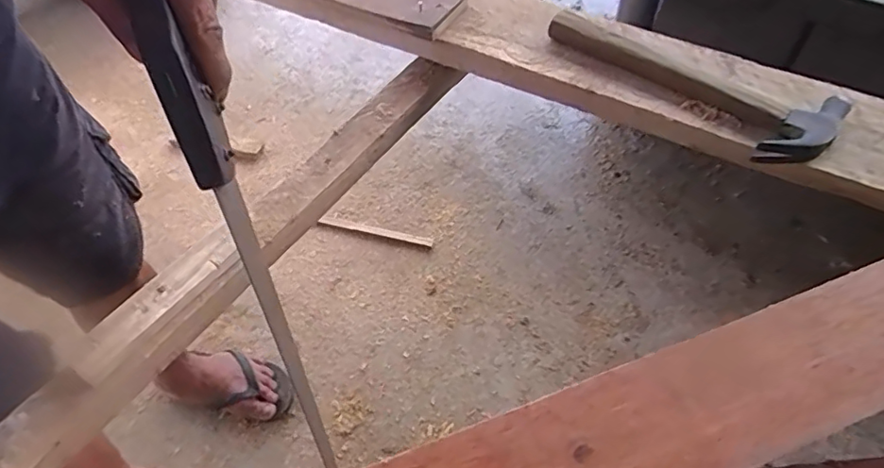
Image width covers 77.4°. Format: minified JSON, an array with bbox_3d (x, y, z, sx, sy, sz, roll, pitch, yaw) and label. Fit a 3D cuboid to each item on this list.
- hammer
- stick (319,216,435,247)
[{"bbox_3d":[0.274,-0.181,0.650,0.344,0.025,0.111,29,58,23],"label":"hammer"},{"bbox_3d":[-0.150,-0.005,1.228,0.261,0.015,0.022,11,52,11],"label":"stick"}]

